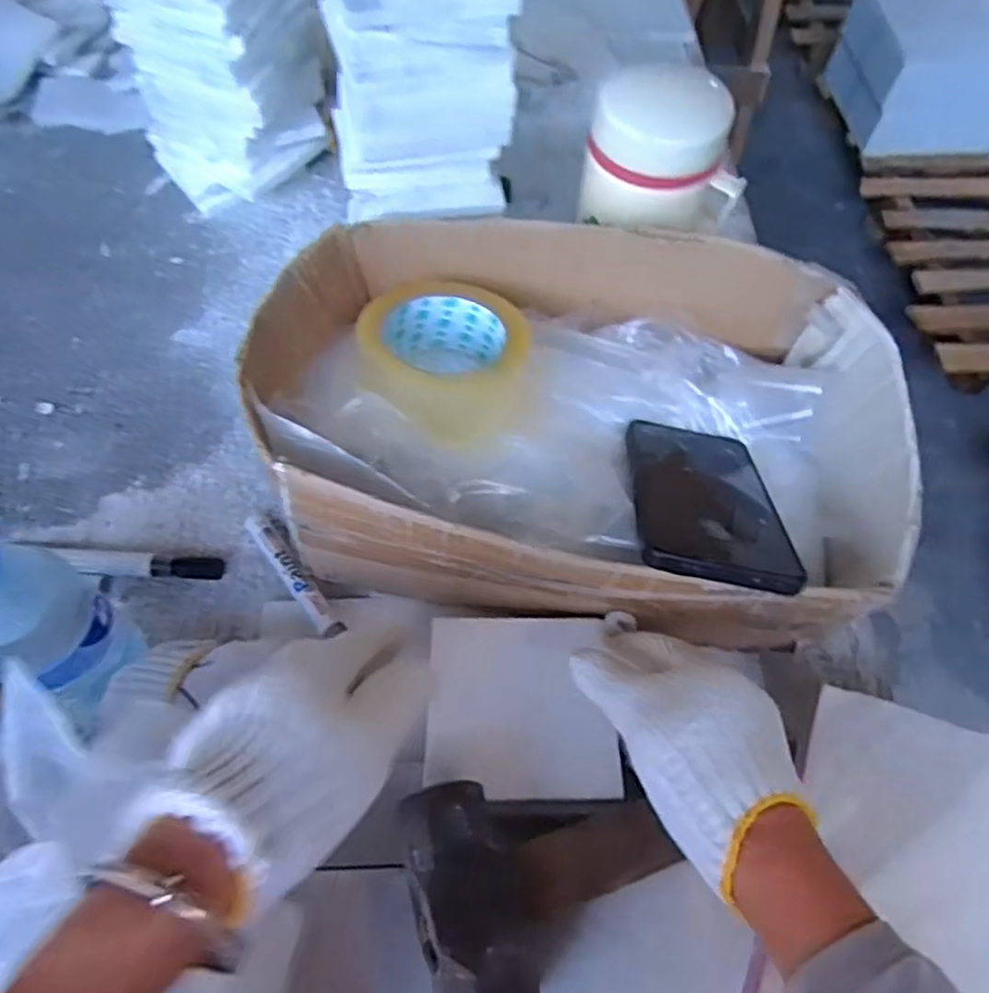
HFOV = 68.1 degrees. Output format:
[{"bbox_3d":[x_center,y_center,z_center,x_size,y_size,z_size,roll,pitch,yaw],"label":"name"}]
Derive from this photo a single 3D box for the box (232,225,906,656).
[{"bbox_3d":[0.045,-0.049,0.471,0.377,0.116,0.250,13,60,5],"label":"box"}]

